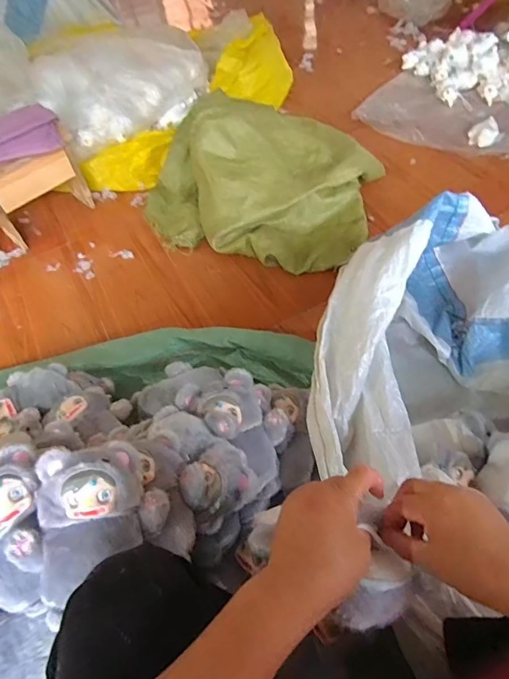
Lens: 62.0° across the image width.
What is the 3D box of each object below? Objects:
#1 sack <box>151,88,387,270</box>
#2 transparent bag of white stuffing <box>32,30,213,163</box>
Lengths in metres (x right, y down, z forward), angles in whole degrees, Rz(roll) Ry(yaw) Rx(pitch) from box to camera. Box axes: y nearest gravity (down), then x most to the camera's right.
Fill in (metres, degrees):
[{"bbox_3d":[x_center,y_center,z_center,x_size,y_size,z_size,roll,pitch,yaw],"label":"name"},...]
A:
[{"bbox_3d":[0.001,-0.468,1.172,0.634,0.211,0.486,15,57,16],"label":"sack"},{"bbox_3d":[-0.415,-0.860,1.405,0.583,0.206,0.367,-29,57,-14],"label":"transparent bag of white stuffing"}]

